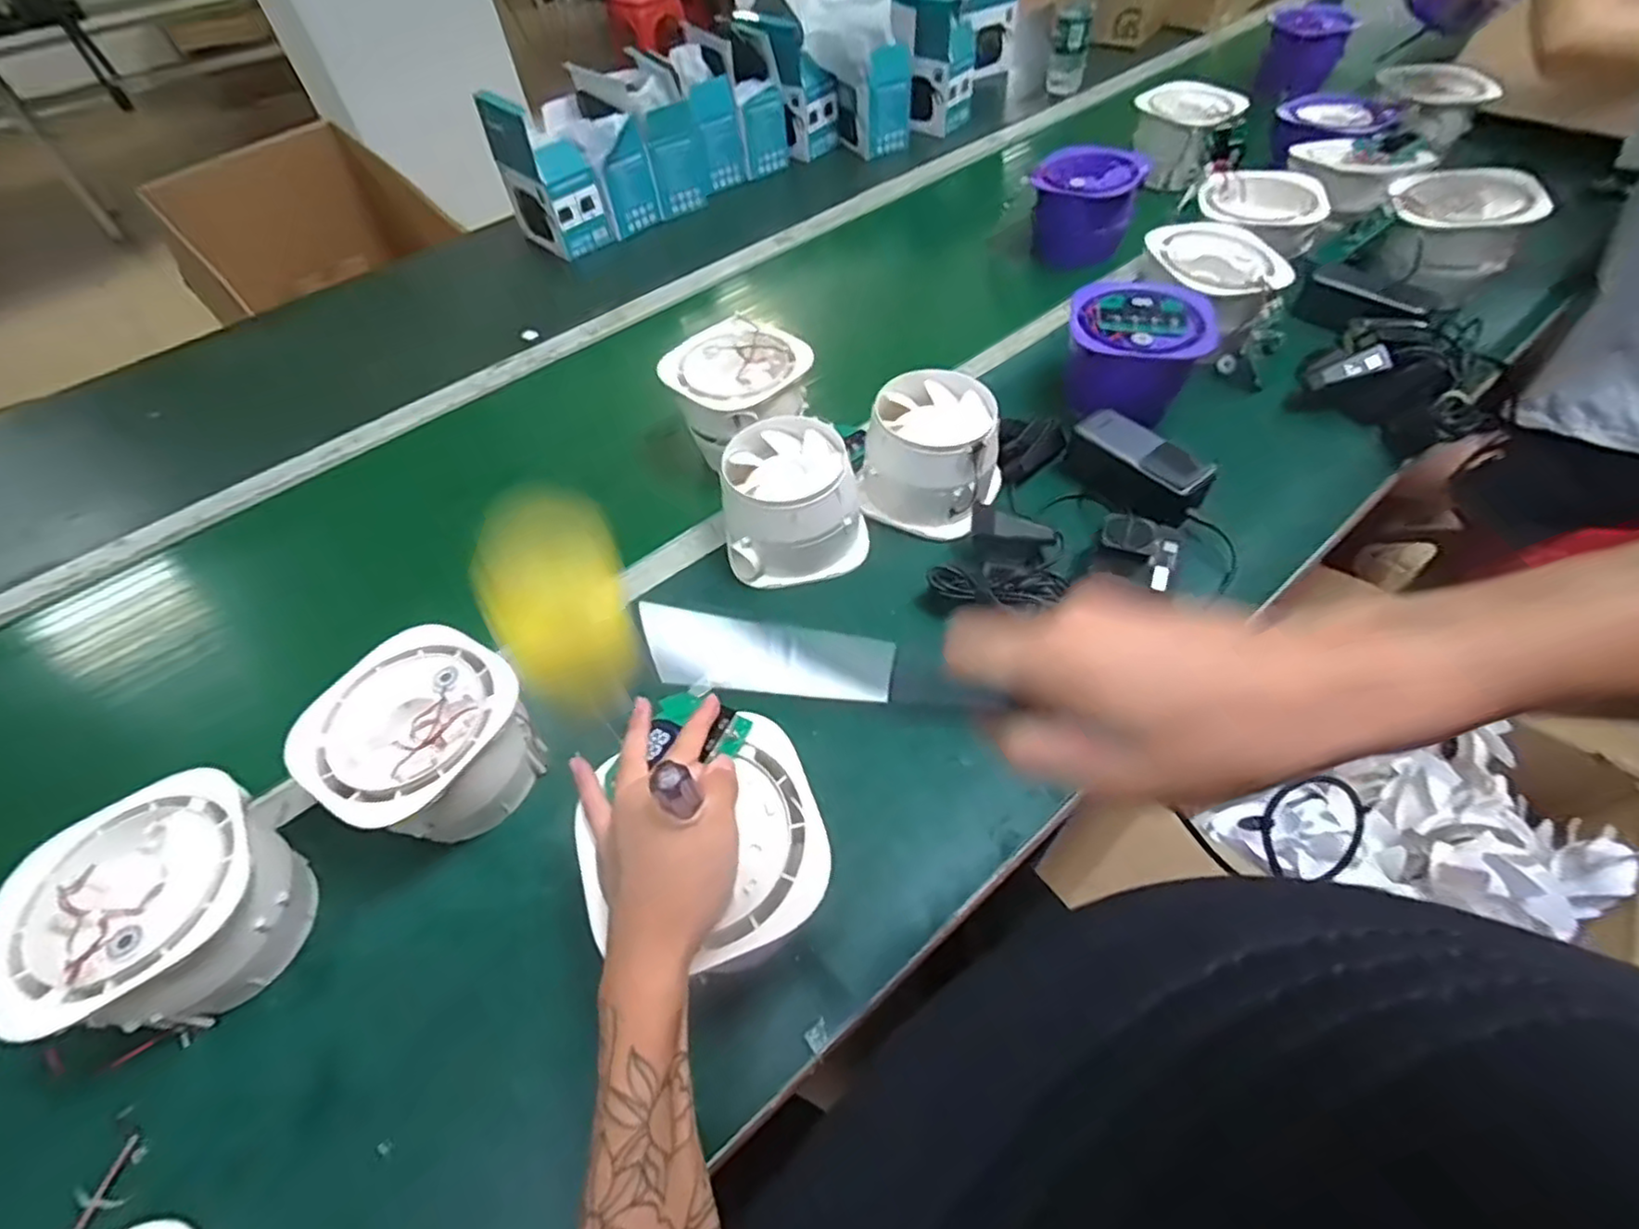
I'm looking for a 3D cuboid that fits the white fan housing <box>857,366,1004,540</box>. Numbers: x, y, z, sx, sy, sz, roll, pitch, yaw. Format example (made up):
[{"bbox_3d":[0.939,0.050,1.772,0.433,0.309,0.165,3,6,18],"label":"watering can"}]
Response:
[{"bbox_3d":[0.111,-0.159,0.690,0.131,0.099,0.125,19,57,18],"label":"white fan housing"}]

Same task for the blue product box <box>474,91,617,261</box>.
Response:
[{"bbox_3d":[-0.412,-0.660,1.039,0.135,0.190,0.091,36,64,27],"label":"blue product box"}]

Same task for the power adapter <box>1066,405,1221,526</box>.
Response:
[{"bbox_3d":[0.318,-0.141,0.701,0.054,0.073,0.137,-32,57,-18],"label":"power adapter"}]

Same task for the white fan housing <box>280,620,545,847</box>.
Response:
[{"bbox_3d":[-0.290,0.102,0.530,0.146,0.095,0.137,26,60,22],"label":"white fan housing"}]

